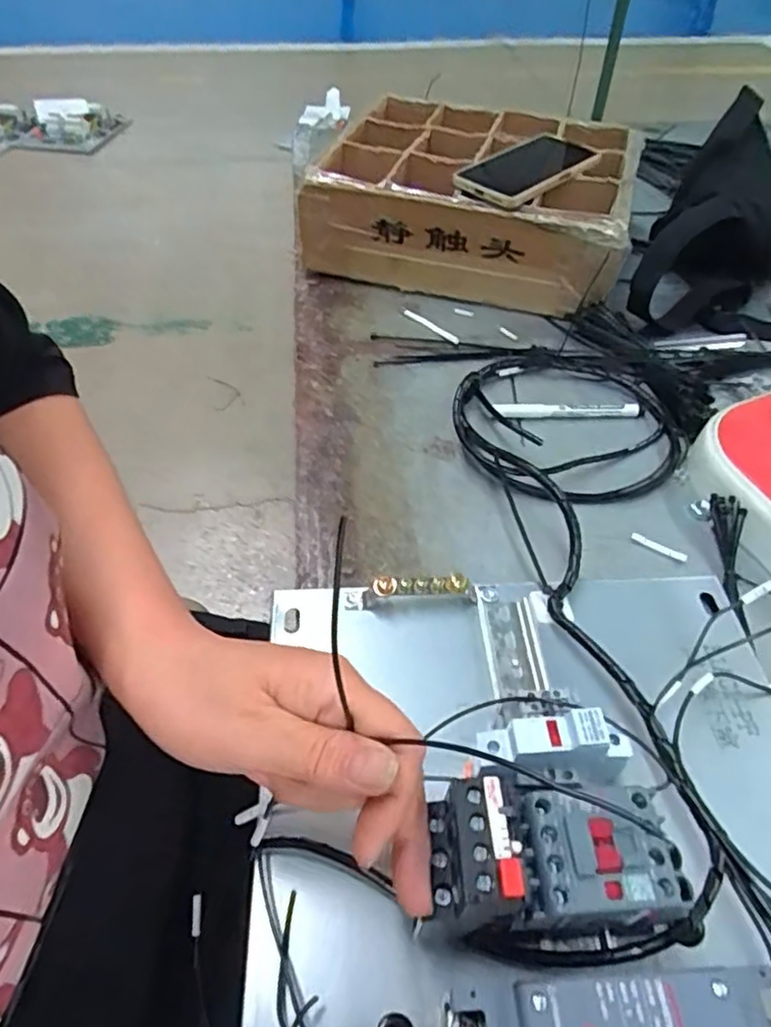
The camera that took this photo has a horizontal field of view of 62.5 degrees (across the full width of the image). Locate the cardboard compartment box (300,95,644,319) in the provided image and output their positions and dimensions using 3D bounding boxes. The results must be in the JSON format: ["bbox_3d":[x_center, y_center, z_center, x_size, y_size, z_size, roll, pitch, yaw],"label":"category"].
[{"bbox_3d":[0.107,-0.369,0.739,0.330,0.116,0.278,13,50,11],"label":"cardboard compartment box"}]

